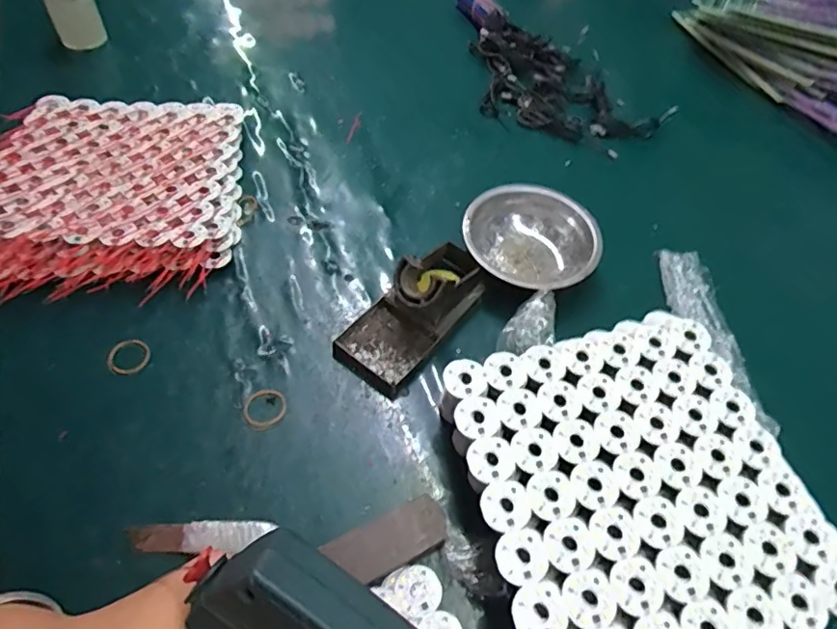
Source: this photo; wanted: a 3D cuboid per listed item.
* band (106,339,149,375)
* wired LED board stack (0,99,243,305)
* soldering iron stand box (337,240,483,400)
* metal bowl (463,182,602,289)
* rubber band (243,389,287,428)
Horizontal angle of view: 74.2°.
[{"bbox_3d":[-0.240,0.035,0.458,0.032,0.004,0.030,4,66,-9],"label":"band"},{"bbox_3d":[-0.295,-0.117,0.540,0.223,0.056,0.252,-3,55,-7],"label":"wired LED board stack"},{"bbox_3d":[-0.003,-0.013,0.478,0.070,0.060,0.150,34,59,18],"label":"soldering iron stand box"},{"bbox_3d":[0.107,-0.067,0.535,0.125,0.044,0.119,2,55,-3],"label":"metal bowl"},{"bbox_3d":[-0.122,0.074,0.441,0.033,0.004,0.031,2,55,-3],"label":"rubber band"}]

